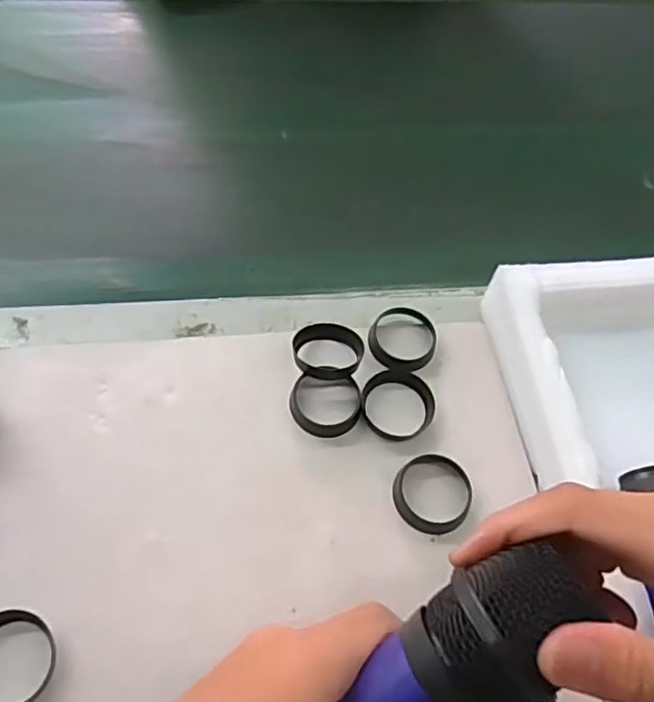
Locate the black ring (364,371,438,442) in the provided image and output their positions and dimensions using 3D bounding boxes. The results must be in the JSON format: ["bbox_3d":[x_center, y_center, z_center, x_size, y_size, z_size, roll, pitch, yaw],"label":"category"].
[{"bbox_3d":[0.043,0.032,0.370,0.043,0.011,0.042,2,57,-3],"label":"black ring"}]

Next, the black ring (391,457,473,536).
[{"bbox_3d":[0.059,0.080,0.343,0.043,0.010,0.042,2,57,-3],"label":"black ring"}]

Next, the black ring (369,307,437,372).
[{"bbox_3d":[0.049,-0.006,0.393,0.043,0.014,0.047,2,57,-3],"label":"black ring"}]

